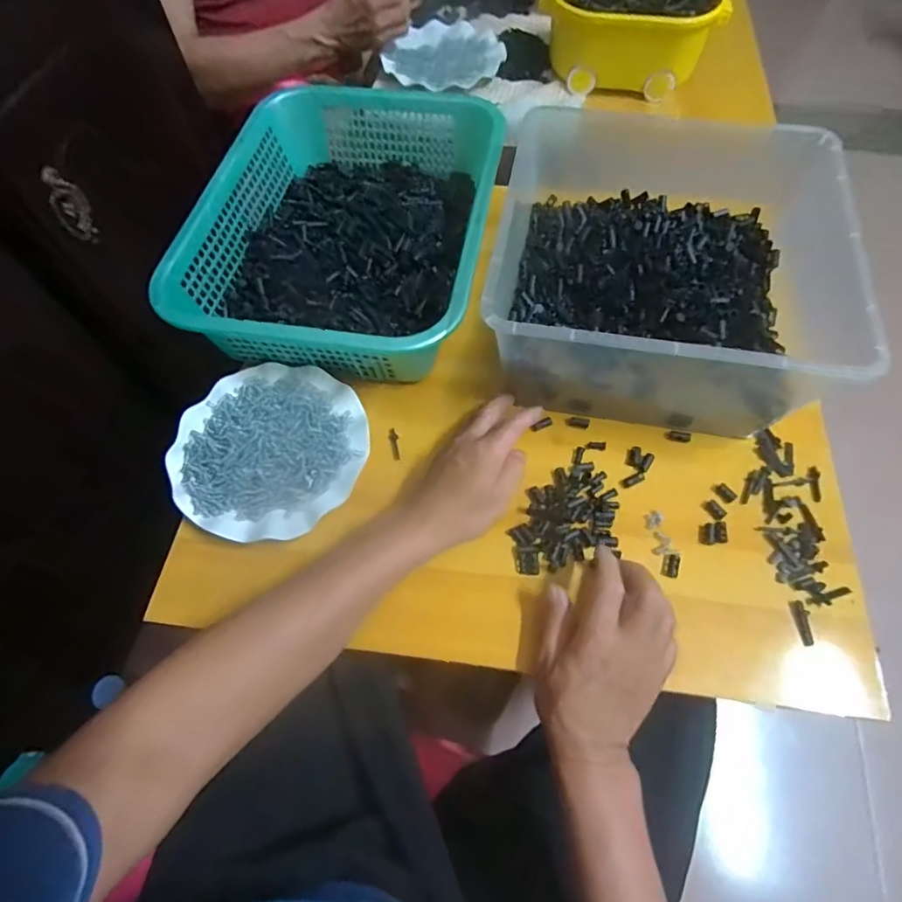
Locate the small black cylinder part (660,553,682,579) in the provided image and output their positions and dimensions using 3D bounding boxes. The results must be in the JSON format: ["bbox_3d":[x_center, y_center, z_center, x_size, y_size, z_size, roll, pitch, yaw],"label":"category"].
[{"bbox_3d":[0.190,0.099,0.456,0.014,0.005,0.020,15,63,9],"label":"small black cylinder part"}]

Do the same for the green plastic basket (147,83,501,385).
[{"bbox_3d":[-0.108,-0.267,0.597,0.296,0.080,0.400,8,62,6],"label":"green plastic basket"}]

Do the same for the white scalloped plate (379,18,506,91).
[{"bbox_3d":[-0.005,-0.617,0.835,0.169,0.023,0.179,-1,62,1],"label":"white scalloped plate"}]

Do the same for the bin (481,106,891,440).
[{"bbox_3d":[0.200,-0.168,0.521,0.286,0.140,0.295,8,62,6],"label":"bin"}]

